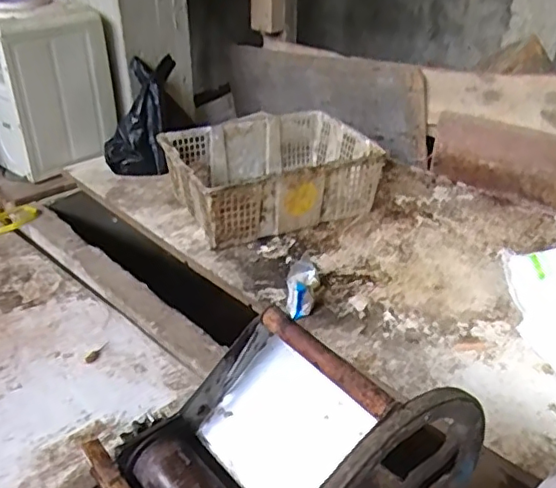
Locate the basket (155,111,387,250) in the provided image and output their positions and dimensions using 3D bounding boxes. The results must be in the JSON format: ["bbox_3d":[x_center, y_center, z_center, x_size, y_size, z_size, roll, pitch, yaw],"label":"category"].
[{"bbox_3d":[-0.009,-0.177,1.445,0.484,0.173,0.343,-15,34,-23],"label":"basket"}]

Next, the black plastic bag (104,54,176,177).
[{"bbox_3d":[-0.370,-0.355,1.597,0.173,0.341,0.103,18,7,28],"label":"black plastic bag"}]

